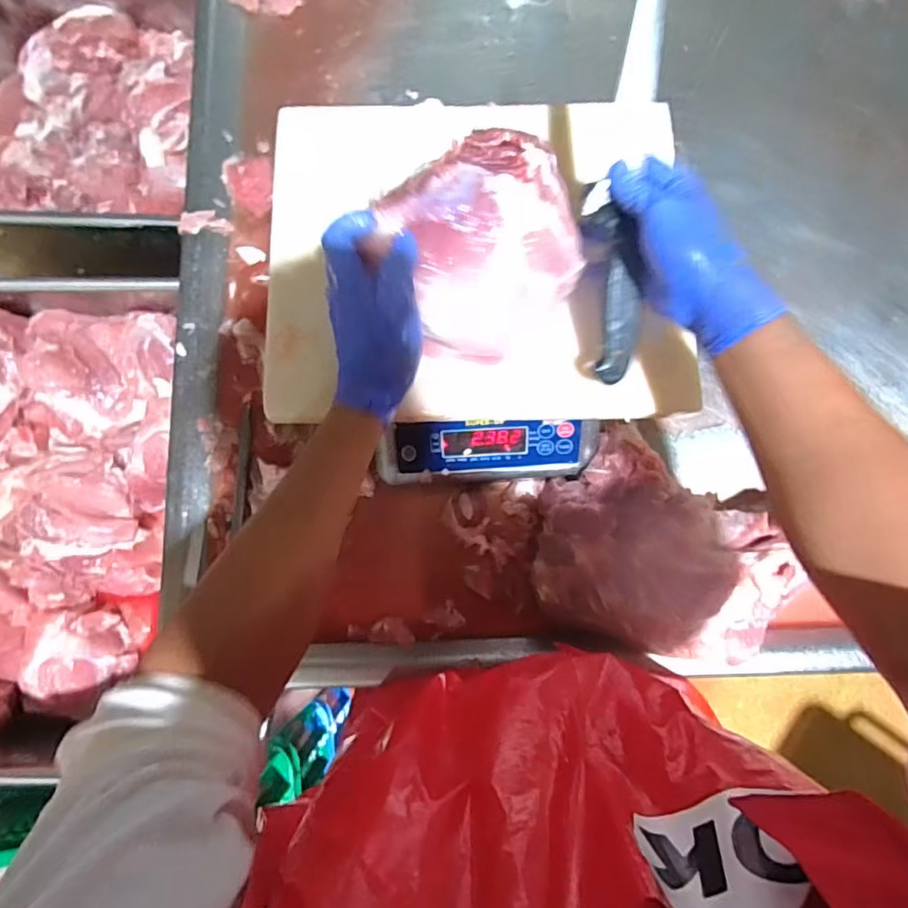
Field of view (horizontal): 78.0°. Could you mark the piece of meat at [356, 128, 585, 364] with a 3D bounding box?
[{"bbox_3d":[0.035,-0.163,0.423,0.130,0.094,0.160,40,82,5],"label":"piece of meat"}]

